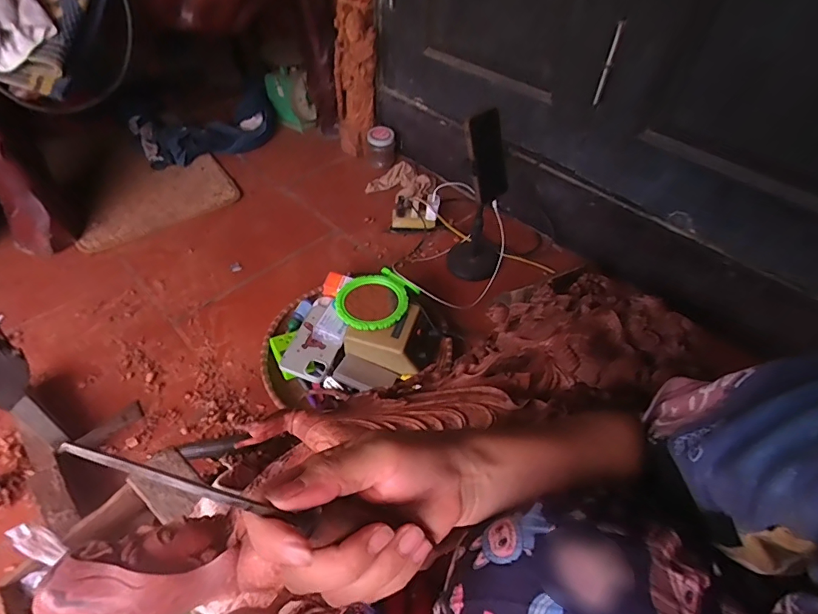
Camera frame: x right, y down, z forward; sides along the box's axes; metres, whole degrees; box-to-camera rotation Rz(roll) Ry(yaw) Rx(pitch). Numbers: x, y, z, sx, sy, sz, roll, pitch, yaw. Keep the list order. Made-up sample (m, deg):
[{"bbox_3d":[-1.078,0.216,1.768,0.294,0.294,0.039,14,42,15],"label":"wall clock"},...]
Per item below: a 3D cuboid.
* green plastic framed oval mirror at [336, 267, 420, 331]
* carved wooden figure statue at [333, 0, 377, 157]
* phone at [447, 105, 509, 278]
[{"bbox_3d":[-0.059,-0.013,0.837,0.113,0.023,0.140,34,57,26],"label":"green plastic framed oval mirror"},{"bbox_3d":[-0.134,-0.560,1.161,0.103,0.364,0.073,-6,49,-6],"label":"carved wooden figure statue"},{"bbox_3d":[0.144,-0.209,0.884,0.100,0.340,0.093,10,49,7],"label":"phone"}]

